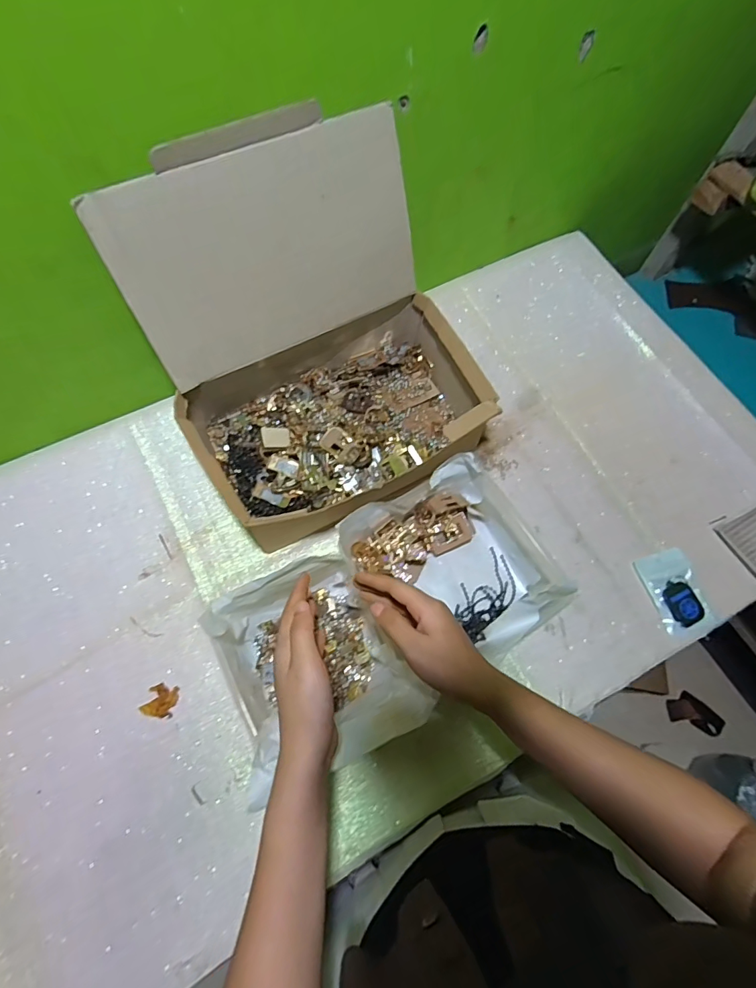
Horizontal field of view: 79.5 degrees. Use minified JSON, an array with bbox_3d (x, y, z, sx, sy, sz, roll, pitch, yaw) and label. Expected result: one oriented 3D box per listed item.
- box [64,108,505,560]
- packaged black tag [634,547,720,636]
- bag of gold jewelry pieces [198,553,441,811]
[{"bbox_3d":[-0.059,-0.148,0.503,0.334,0.274,0.318,-32,74,-13],"label":"box"},{"bbox_3d":[0.368,0.121,0.561,0.063,0.013,0.100,-14,71,-7],"label":"packaged black tag"},{"bbox_3d":[-0.067,0.171,0.464,0.152,0.104,0.194,-31,74,-13],"label":"bag of gold jewelry pieces"}]

